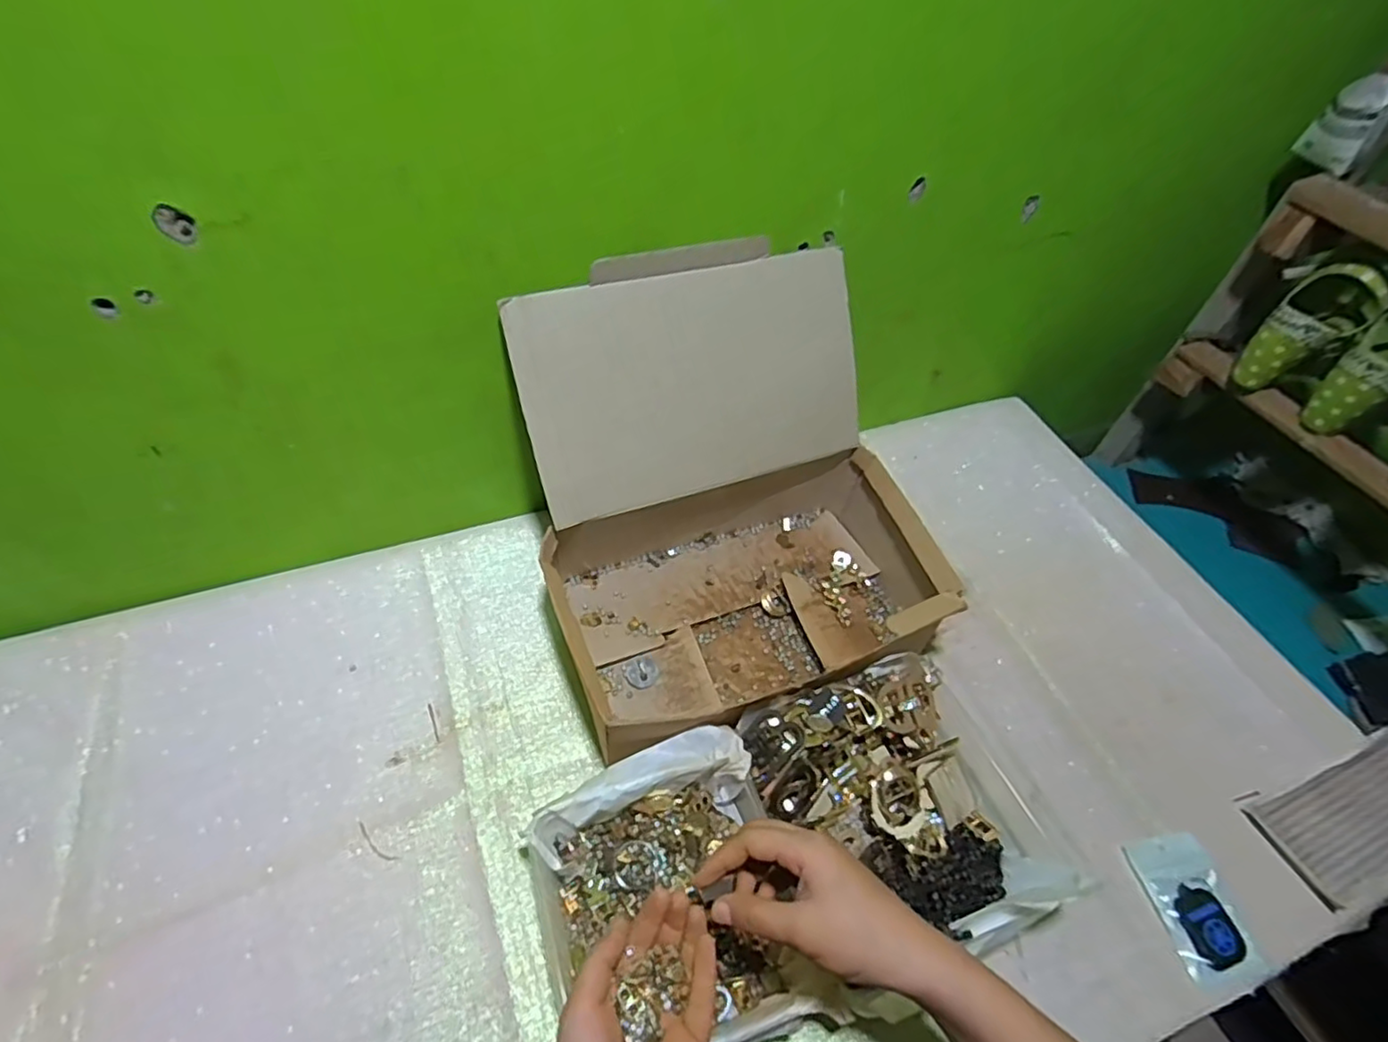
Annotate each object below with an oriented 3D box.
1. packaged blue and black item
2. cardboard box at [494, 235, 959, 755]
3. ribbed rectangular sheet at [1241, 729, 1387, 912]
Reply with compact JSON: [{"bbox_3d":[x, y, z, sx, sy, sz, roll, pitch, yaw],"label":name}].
[{"bbox_3d":[0.393,0.304,0.502,0.061,0.014,0.099,-4,52,-9],"label":"packaged blue and black item"},{"bbox_3d":[0.035,-0.021,0.566,0.329,0.264,0.304,-15,54,-17],"label":"cardboard box"},{"bbox_3d":[0.562,0.248,0.539,0.159,0.017,0.080,-25,56,-7],"label":"ribbed rectangular sheet"}]

